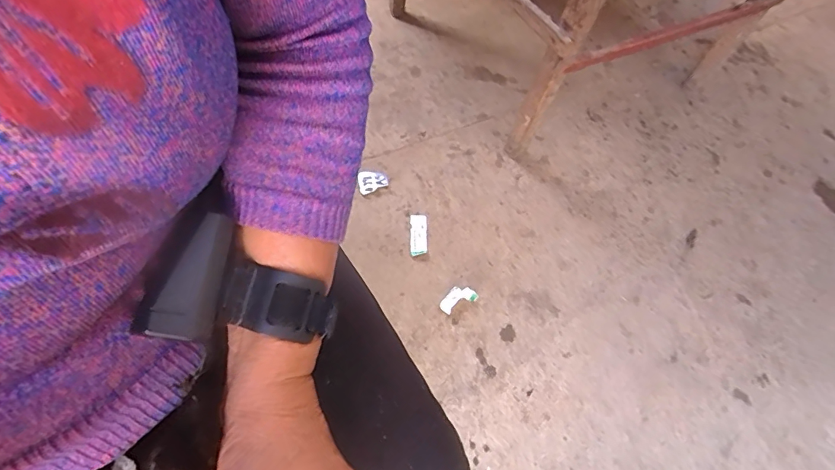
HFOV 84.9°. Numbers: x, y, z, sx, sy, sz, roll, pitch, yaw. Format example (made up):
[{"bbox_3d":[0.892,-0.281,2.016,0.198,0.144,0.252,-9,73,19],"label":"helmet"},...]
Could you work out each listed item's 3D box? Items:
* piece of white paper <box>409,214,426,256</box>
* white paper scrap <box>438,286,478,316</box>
[{"bbox_3d":[0.001,-0.001,0.860,0.031,0.005,0.082,3,61,-7],"label":"piece of white paper"},{"bbox_3d":[0.068,0.109,0.787,0.068,0.022,0.035,-26,68,-20],"label":"white paper scrap"}]

